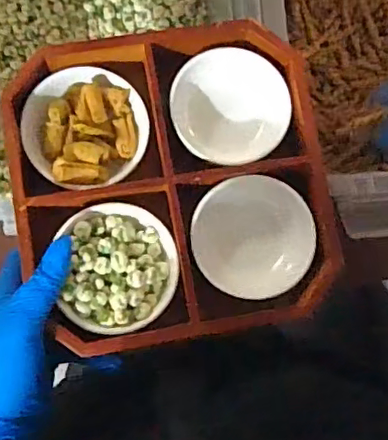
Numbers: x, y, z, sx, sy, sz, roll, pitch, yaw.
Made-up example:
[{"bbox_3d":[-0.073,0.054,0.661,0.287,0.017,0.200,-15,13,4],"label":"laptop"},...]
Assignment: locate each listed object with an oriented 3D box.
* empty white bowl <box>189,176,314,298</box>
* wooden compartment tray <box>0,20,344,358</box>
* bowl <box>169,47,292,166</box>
[{"bbox_3d":[0.041,0.012,0.396,0.078,0.026,0.082,0,85,-5],"label":"empty white bowl"},{"bbox_3d":[-0.016,-0.025,0.392,0.201,0.039,0.204,-9,86,-5],"label":"wooden compartment tray"},{"bbox_3d":[0.024,-0.077,0.406,0.080,0.038,0.078,0,85,-5],"label":"bowl"}]

